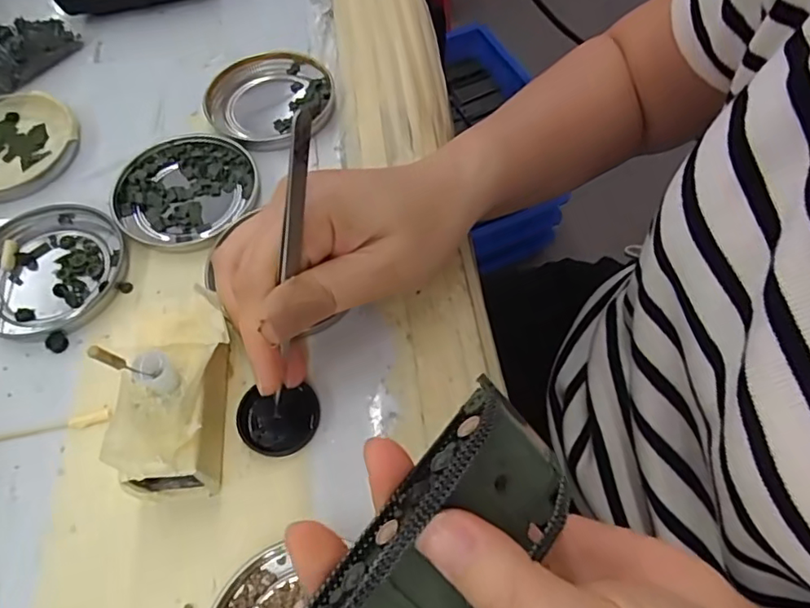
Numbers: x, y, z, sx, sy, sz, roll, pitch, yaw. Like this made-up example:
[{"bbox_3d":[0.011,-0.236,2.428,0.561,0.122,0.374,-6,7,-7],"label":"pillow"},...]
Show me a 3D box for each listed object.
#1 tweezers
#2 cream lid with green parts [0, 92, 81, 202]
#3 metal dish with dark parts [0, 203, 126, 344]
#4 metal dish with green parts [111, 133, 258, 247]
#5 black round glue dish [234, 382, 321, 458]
[{"bbox_3d":[-0.047,-0.009,0.225,0.004,0.134,0.008,16,28,9],"label":"tweezers"},{"bbox_3d":[-0.237,-0.094,0.338,0.080,0.011,0.076,0,61,0],"label":"cream lid with green parts"},{"bbox_3d":[-0.187,-0.018,0.294,0.077,0.008,0.075,0,61,0],"label":"metal dish with dark parts"},{"bbox_3d":[-0.125,-0.066,0.320,0.078,0.007,0.070,-28,64,-15],"label":"metal dish with green parts"},{"bbox_3d":[-0.057,0.052,0.253,0.035,0.005,0.031,-1,61,0],"label":"black round glue dish"}]

